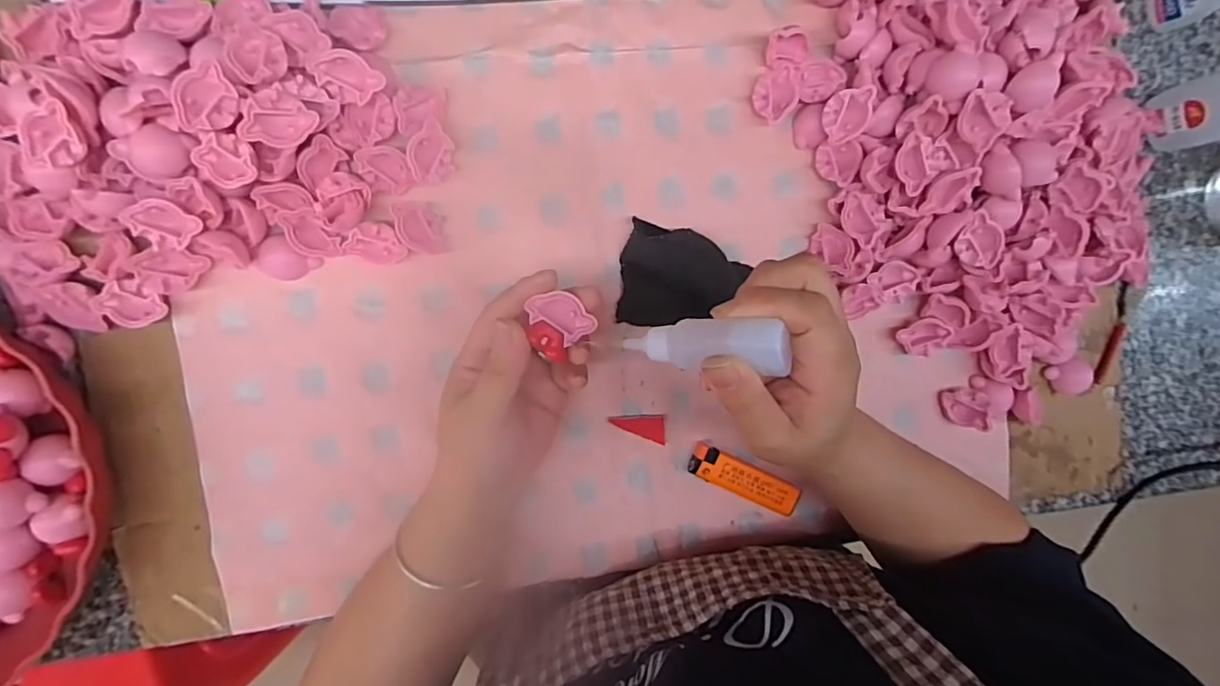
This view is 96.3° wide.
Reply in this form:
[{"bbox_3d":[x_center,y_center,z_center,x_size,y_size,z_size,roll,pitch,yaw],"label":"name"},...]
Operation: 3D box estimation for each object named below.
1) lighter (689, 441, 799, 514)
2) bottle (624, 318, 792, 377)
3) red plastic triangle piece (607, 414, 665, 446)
[{"bbox_3d":[0.093,0.094,0.376,0.080,0.009,0.023,25,93,-6],"label":"lighter"},{"bbox_3d":[0.042,0.000,0.244,0.073,0.023,0.021,2,95,36],"label":"bottle"},{"bbox_3d":[0.021,0.054,0.371,0.040,0.005,0.017,22,94,-6],"label":"red plastic triangle piece"}]

